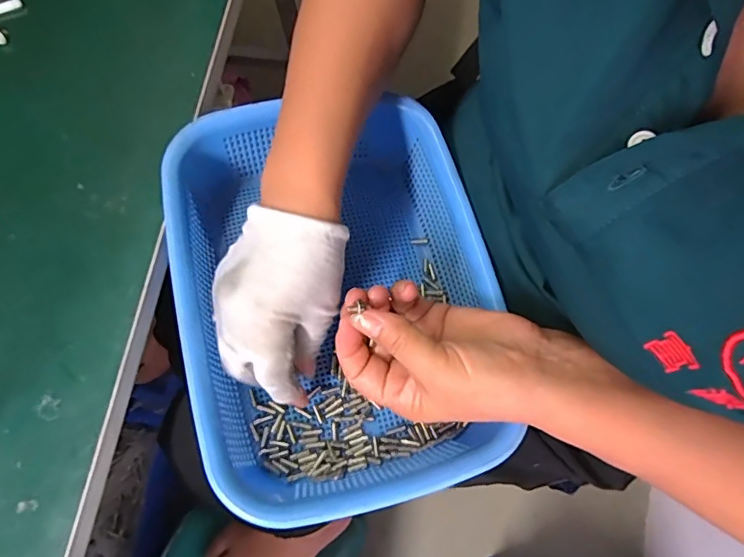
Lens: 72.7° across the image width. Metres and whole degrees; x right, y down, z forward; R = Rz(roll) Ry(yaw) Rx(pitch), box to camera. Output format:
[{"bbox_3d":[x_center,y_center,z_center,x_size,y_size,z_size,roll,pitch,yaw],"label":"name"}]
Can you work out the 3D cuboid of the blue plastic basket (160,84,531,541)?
[{"bbox_3d":[-0.022,0.006,0.369,0.209,0.086,0.285,-14,75,-4],"label":"blue plastic basket"}]

